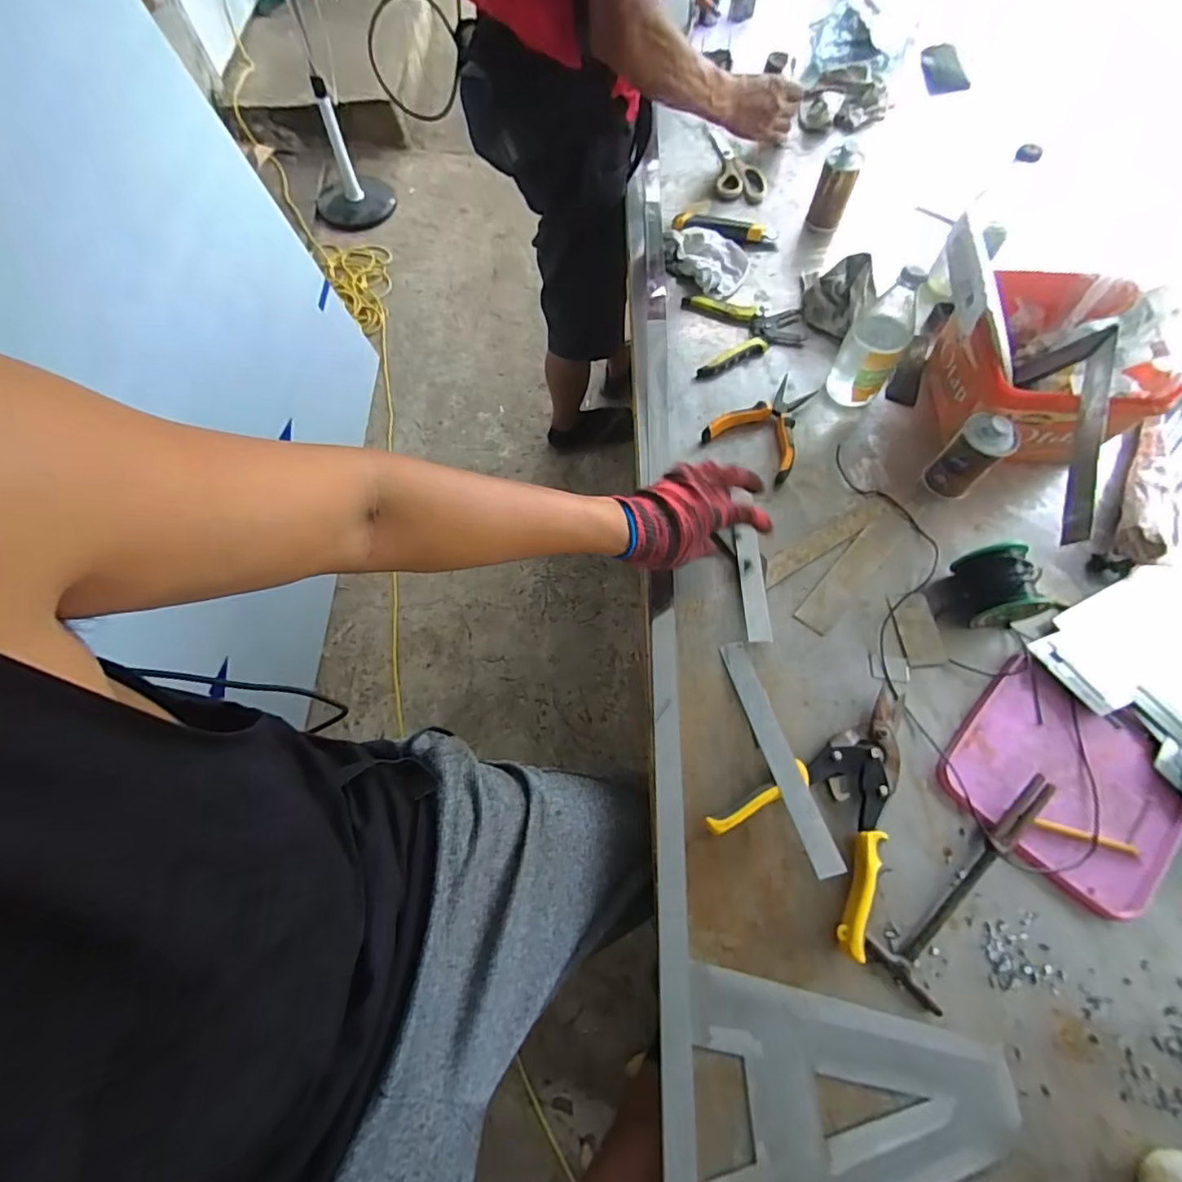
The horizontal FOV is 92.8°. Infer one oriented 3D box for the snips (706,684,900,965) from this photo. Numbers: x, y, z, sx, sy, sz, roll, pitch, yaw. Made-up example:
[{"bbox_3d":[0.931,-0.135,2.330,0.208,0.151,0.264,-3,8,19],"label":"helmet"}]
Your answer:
[{"bbox_3d":[0.237,0.185,0.520,0.146,0.025,0.221,40,73,17],"label":"snips"}]

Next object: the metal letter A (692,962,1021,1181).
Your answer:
[{"bbox_3d":[0.206,0.404,0.437,0.236,0.006,0.177,-2,66,1],"label":"metal letter A"}]

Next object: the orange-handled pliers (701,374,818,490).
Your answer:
[{"bbox_3d":[0.217,-0.212,0.696,0.112,0.020,0.144,29,70,13],"label":"orange-handled pliers"}]

